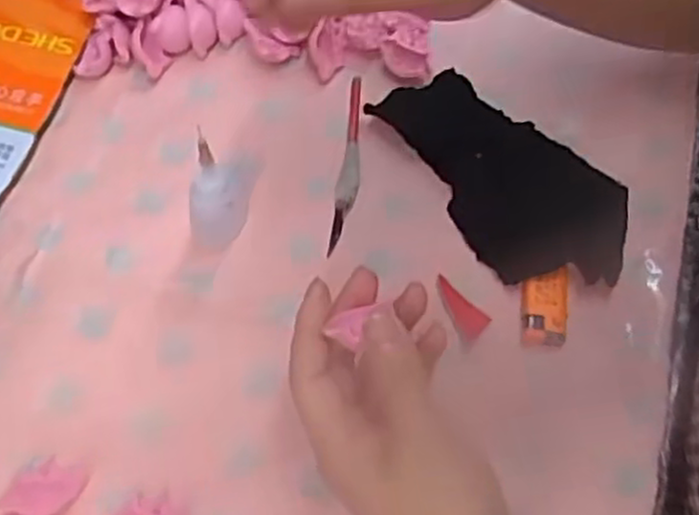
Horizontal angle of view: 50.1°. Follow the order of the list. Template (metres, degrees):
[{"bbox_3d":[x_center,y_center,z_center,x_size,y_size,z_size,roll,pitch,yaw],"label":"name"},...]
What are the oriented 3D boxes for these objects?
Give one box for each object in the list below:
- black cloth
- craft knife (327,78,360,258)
[{"bbox_3d":[0.087,-0.048,0.437,0.164,0.013,0.091,43,70,15],"label":"black cloth"},{"bbox_3d":[0.001,-0.057,0.442,0.013,0.008,0.118,8,65,0],"label":"craft knife"}]

